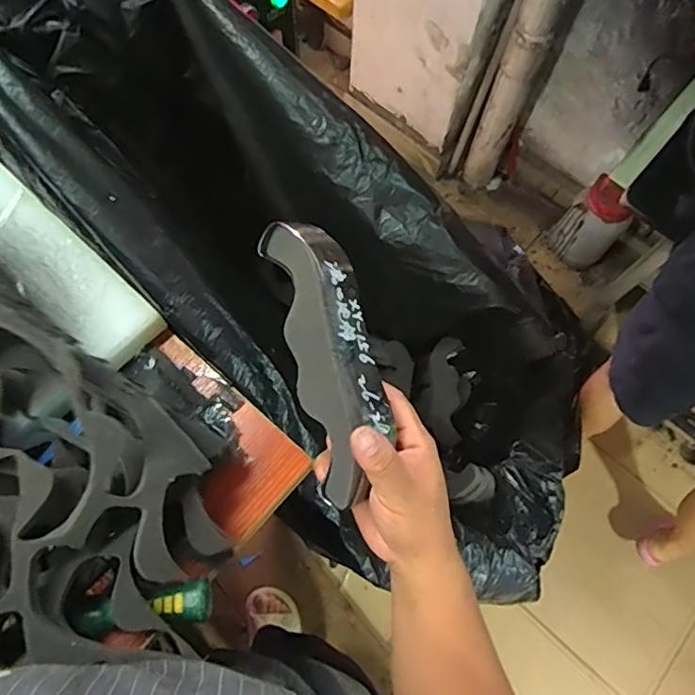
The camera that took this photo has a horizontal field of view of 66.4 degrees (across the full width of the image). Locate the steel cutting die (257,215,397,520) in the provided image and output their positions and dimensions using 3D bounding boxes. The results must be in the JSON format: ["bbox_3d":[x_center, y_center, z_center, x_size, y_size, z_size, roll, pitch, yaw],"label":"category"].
[{"bbox_3d":[-0.011,0.002,0.356,0.057,0.048,0.192,-11,82,-6],"label":"steel cutting die"}]

